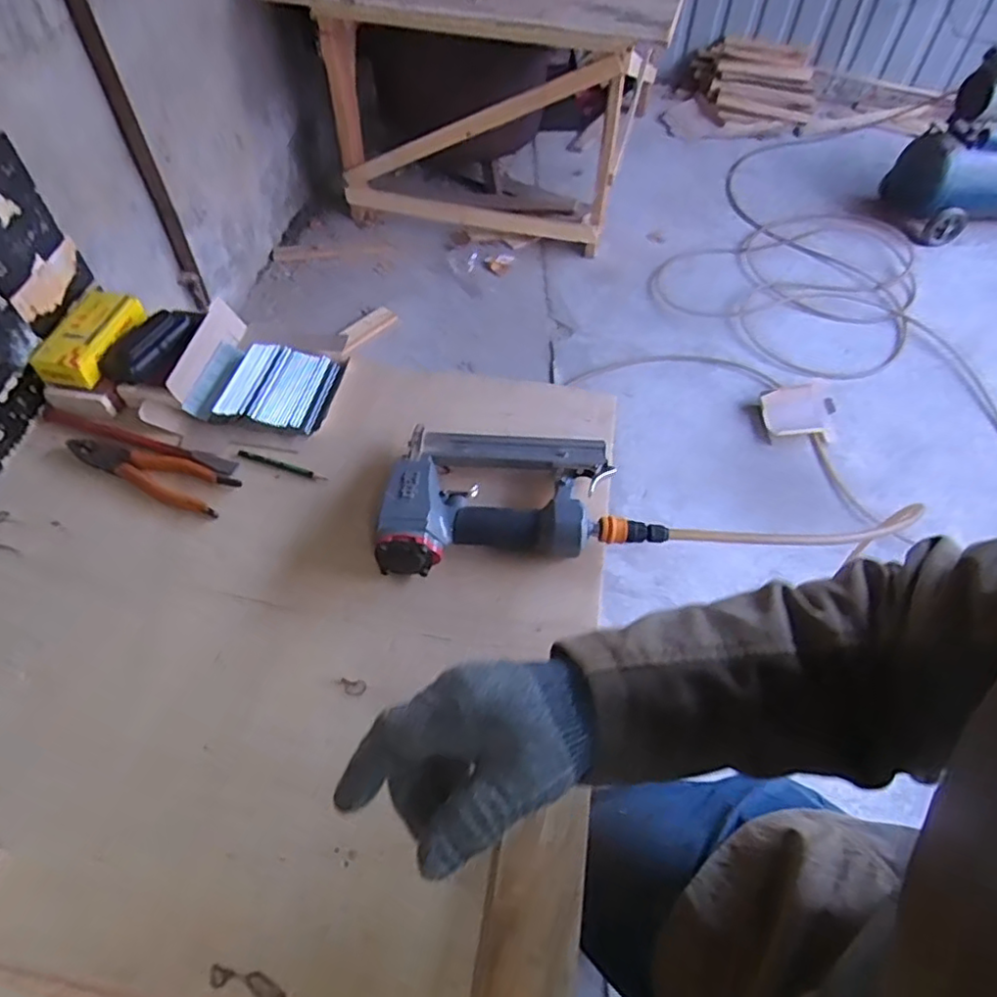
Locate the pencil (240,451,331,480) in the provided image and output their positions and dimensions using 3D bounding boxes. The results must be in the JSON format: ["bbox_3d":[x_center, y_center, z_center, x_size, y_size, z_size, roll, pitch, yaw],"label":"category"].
[{"bbox_3d":[-0.232,-0.035,0.684,0.102,0.009,0.009,15,53,11],"label":"pencil"}]

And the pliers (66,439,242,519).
[{"bbox_3d":[-0.366,-0.032,0.668,0.194,0.014,0.052,20,54,14],"label":"pliers"}]

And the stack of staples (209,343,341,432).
[{"bbox_3d":[-0.251,-0.126,0.742,0.112,0.032,0.112,10,52,6],"label":"stack of staples"}]

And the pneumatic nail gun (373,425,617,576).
[{"bbox_3d":[0.001,-0.003,0.632,0.217,0.058,0.164,1,52,0],"label":"pneumatic nail gun"}]

